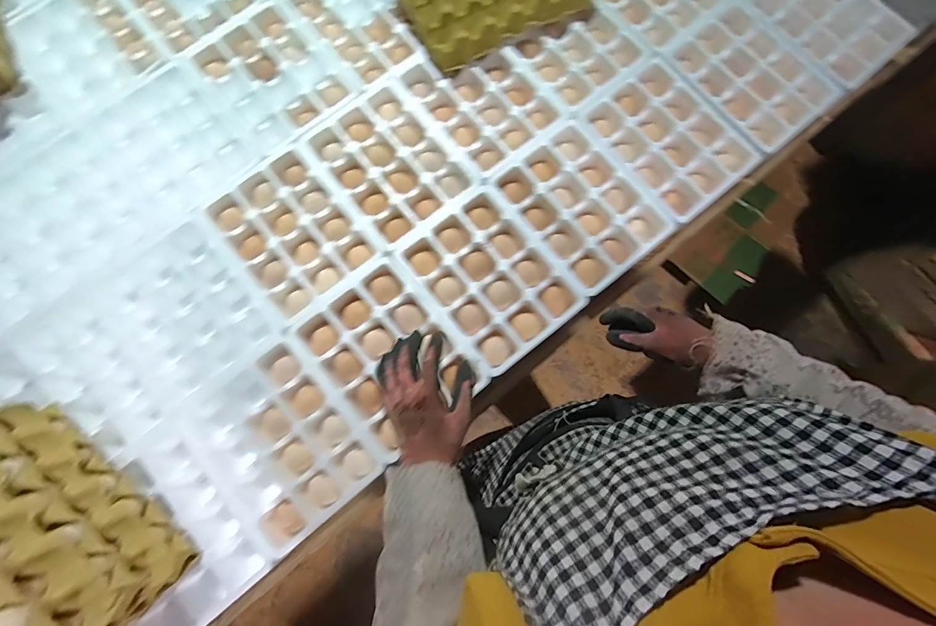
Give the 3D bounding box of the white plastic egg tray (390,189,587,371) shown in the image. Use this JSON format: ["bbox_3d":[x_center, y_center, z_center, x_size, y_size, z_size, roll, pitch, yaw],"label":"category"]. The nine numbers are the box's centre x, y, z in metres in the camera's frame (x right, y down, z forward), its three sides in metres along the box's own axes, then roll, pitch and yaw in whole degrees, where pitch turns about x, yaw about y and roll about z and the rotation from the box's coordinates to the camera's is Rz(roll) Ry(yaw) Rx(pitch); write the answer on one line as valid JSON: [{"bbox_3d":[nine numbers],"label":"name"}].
[{"bbox_3d":[0.032,-0.049,0.625,0.183,0.065,0.237,-39,81,-6],"label":"white plastic egg tray"}]

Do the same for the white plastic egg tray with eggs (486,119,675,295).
[{"bbox_3d":[0.179,-0.166,0.652,0.195,0.053,0.250,-39,81,-6],"label":"white plastic egg tray with eggs"}]

